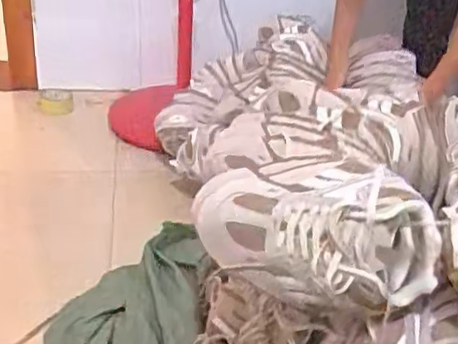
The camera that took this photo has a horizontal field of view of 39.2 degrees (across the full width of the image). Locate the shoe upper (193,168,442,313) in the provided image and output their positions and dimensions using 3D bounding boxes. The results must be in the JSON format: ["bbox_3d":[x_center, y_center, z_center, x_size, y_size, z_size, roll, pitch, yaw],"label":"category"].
[{"bbox_3d":[0.091,0.069,0.745,0.293,0.128,0.116,15,32,18],"label":"shoe upper"}]

